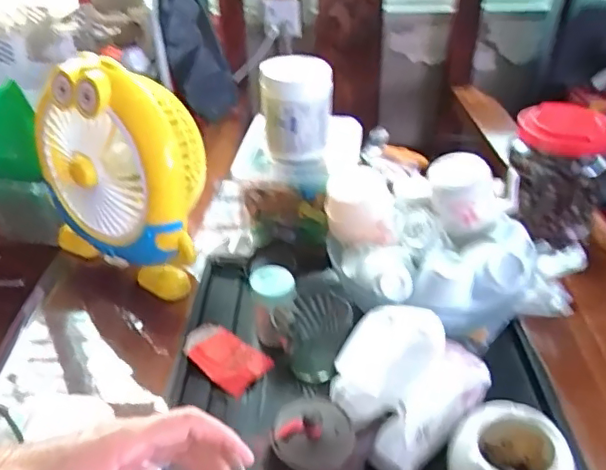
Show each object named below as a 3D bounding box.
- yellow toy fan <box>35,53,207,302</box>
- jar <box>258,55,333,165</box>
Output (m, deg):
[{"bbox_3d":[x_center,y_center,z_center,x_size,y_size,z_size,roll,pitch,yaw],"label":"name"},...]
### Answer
[{"bbox_3d":[-0.223,-0.077,0.678,0.210,0.254,0.107,13,37,19],"label":"yellow toy fan"},{"bbox_3d":[-0.008,-0.155,0.701,0.086,0.114,0.075,-1,35,0],"label":"jar"}]

